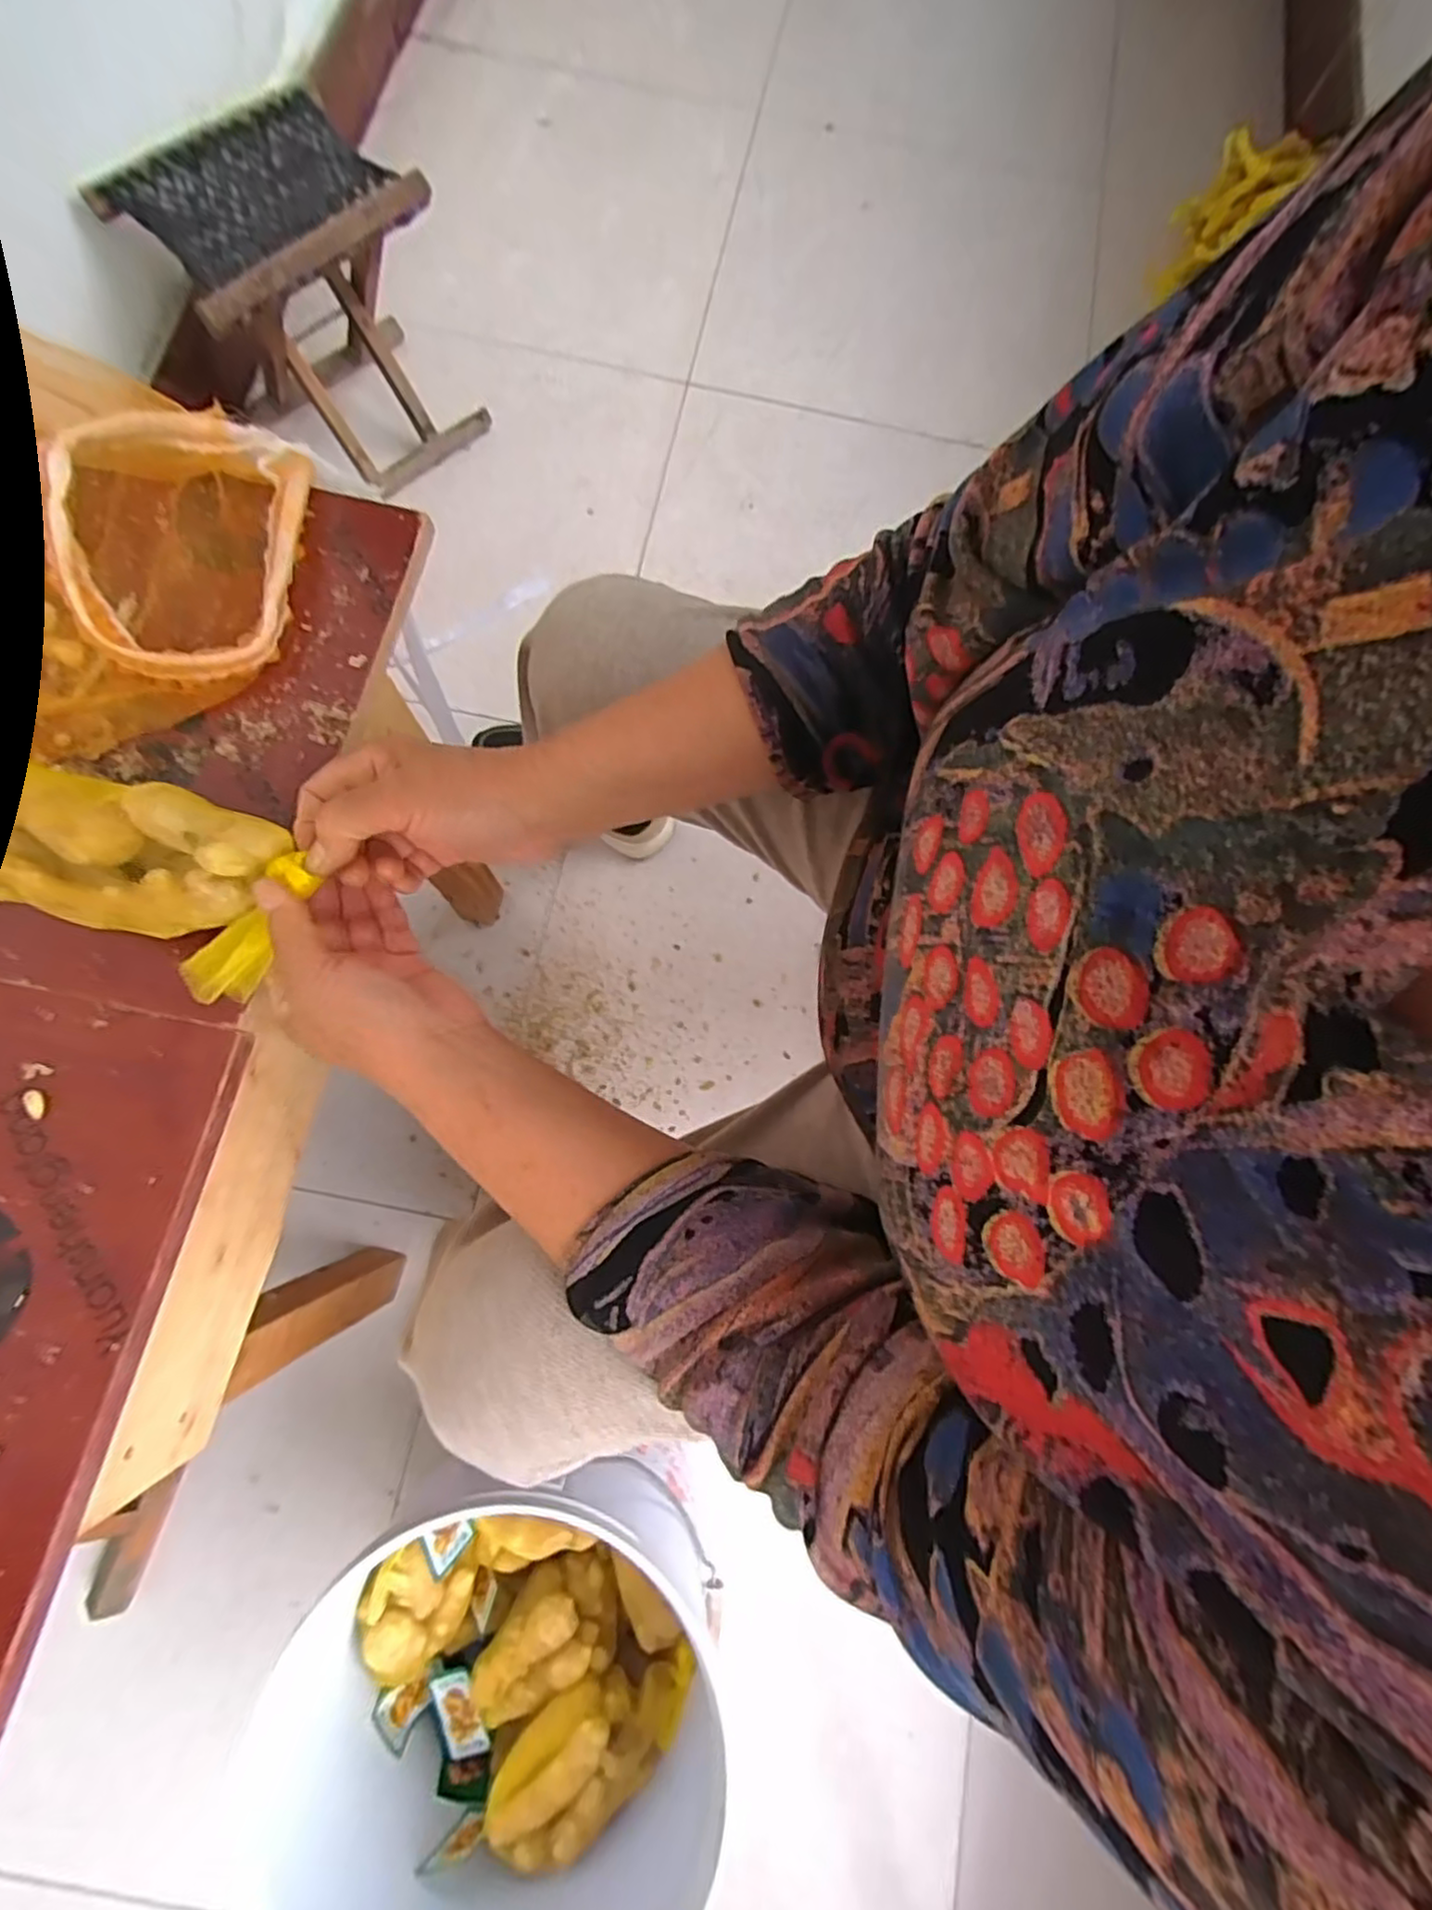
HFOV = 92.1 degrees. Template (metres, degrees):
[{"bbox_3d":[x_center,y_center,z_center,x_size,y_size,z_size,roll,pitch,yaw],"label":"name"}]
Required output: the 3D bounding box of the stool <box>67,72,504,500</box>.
[{"bbox_3d":[-0.497,-0.793,0.875,0.260,0.303,0.277,-43,79,-8],"label":"stool"}]

